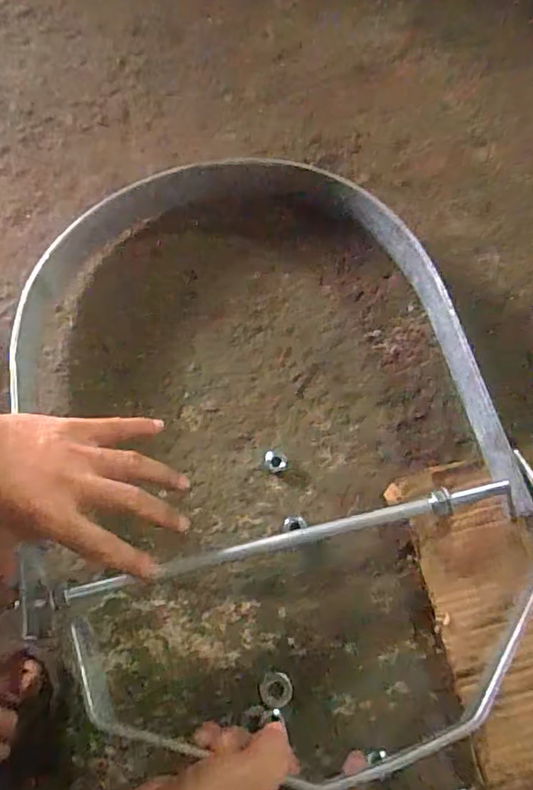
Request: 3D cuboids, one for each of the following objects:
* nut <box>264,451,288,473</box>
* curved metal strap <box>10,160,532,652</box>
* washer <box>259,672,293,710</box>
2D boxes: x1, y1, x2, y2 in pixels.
[{"bbox_3d":[0.008,0.062,0.490,0.022,0.009,0.019,18,74,7],"label":"nut"},{"bbox_3d":[-0.029,-0.033,0.494,0.420,0.059,0.395,-13,74,-4],"label":"curved metal strap"},{"bbox_3d":[0.008,0.240,0.435,0.026,0.005,0.025,0,73,1],"label":"washer"}]

